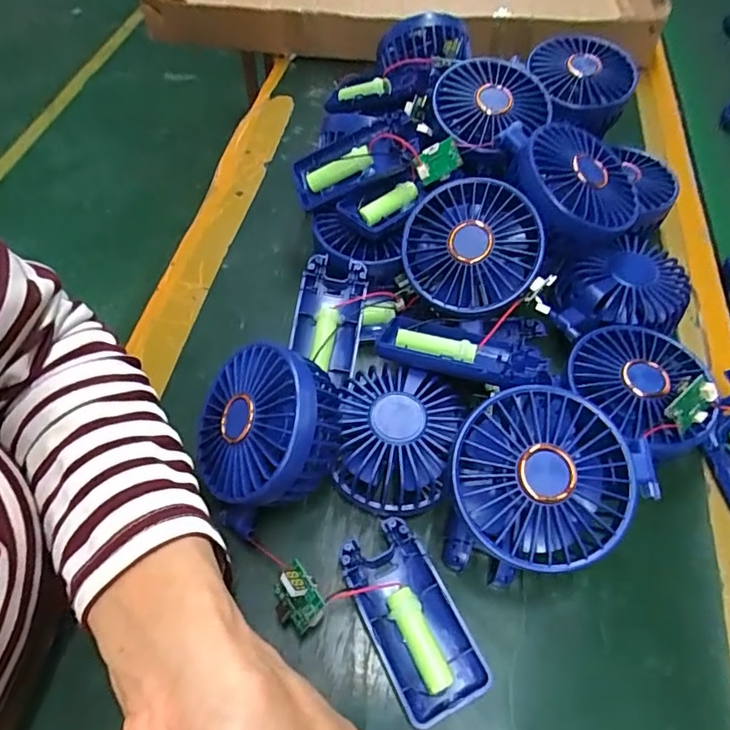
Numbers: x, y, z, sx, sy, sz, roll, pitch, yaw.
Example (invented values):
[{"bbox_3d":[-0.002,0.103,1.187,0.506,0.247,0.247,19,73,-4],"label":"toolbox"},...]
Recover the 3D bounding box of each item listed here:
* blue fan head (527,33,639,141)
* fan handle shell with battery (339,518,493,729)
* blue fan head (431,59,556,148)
[{"bbox_3d":[0.174,-0.228,0.435,0.080,0.044,0.087,-12,59,-11],"label":"blue fan head"},{"bbox_3d":[0.023,0.130,0.276,0.045,0.015,0.091,-23,60,-15],"label":"fan handle shell with battery"},{"bbox_3d":[0.090,-0.187,0.385,0.082,0.026,0.084,23,73,8],"label":"blue fan head"}]

